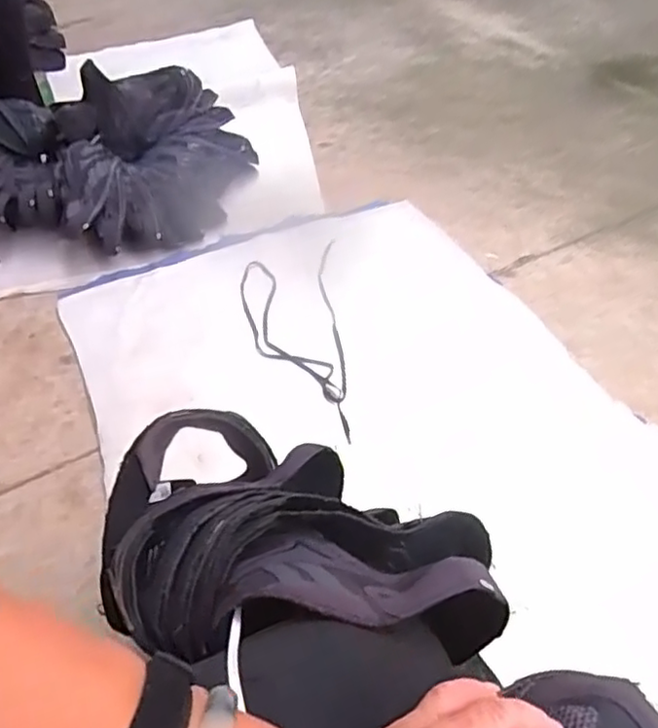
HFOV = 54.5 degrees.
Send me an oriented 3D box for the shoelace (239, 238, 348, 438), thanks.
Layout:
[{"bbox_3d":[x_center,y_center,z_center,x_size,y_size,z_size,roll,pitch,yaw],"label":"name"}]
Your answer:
[{"bbox_3d":[-0.066,-0.056,1.147,0.175,0.014,0.487,-6,46,-2],"label":"shoelace"}]

